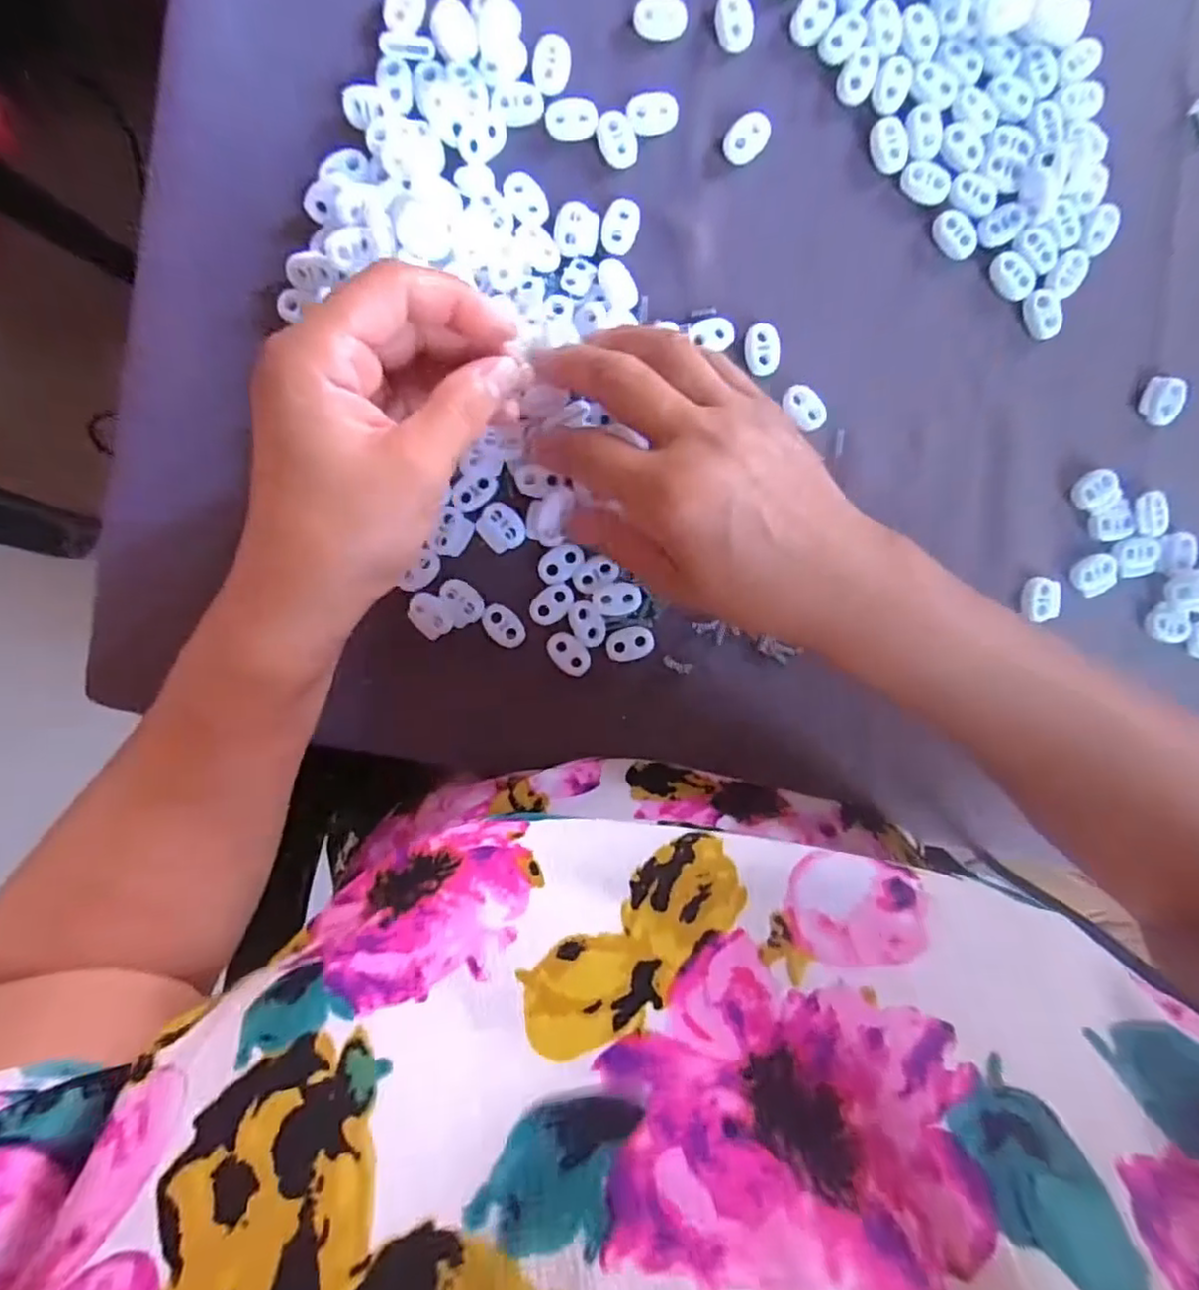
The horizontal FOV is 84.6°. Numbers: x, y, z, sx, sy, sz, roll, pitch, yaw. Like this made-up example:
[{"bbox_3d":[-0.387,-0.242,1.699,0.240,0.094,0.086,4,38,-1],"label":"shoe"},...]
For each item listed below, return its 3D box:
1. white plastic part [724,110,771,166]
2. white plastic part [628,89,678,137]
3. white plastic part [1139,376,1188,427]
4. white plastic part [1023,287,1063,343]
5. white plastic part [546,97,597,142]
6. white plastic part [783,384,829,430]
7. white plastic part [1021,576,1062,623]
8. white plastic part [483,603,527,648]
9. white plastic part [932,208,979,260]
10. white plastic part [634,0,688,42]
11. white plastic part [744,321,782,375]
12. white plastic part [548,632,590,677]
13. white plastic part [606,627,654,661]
[{"bbox_3d":[0.067,-0.229,0.297,0.016,0.004,0.023,41,92,-8],"label":"white plastic part"},{"bbox_3d":[0.024,-0.237,0.294,0.021,0.005,0.018,-20,97,-2],"label":"white plastic part"},{"bbox_3d":[0.273,-0.118,0.318,0.017,0.007,0.022,-1,96,-4],"label":"white plastic part"},{"bbox_3d":[0.210,-0.156,0.311,0.017,0.004,0.022,-29,98,-1],"label":"white plastic part"},{"bbox_3d":[-0.012,-0.232,0.290,0.023,0.004,0.017,0,96,-4],"label":"white plastic part"},{"bbox_3d":[0.098,-0.112,0.309,0.014,0.004,0.023,-41,98,1],"label":"white plastic part"},{"bbox_3d":[0.219,-0.023,0.326,0.017,0.006,0.020,-13,97,-3],"label":"white plastic part"},{"bbox_3d":[-0.045,-0.009,0.309,0.023,0.004,0.016,42,92,-8],"label":"white plastic part"},{"bbox_3d":[0.165,-0.189,0.303,0.016,0.004,0.023,-41,98,1],"label":"white plastic part"},{"bbox_3d":[0.027,-0.275,0.290,0.023,0.011,0.013,5,96,-5],"label":"white plastic part"},{"bbox_3d":[0.076,-0.137,0.304,0.016,0.004,0.023,-7,97,-4],"label":"white plastic part"},{"bbox_3d":[-0.014,0.004,0.312,0.023,0.004,0.016,42,92,-8],"label":"white plastic part"},{"bbox_3d":[0.015,0.000,0.314,0.022,0.004,0.016,-8,97,-4],"label":"white plastic part"}]

